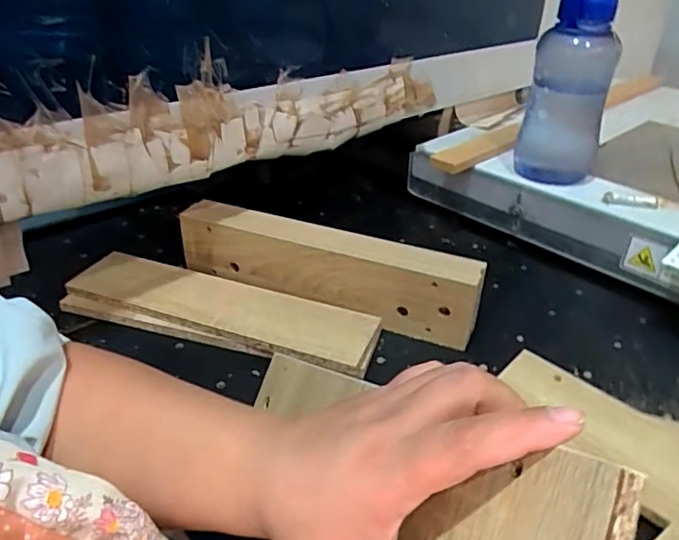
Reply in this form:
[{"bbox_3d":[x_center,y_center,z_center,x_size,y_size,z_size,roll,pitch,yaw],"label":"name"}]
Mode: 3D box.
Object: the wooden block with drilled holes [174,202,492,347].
[{"bbox_3d":[-0.020,-0.003,0.689,0.380,0.086,0.060,14,32,19],"label":"wooden block with drilled holes"}]

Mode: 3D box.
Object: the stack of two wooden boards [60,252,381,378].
[{"bbox_3d":[-0.140,0.049,0.659,0.376,0.030,0.106,12,32,15],"label":"stack of two wooden boards"}]

